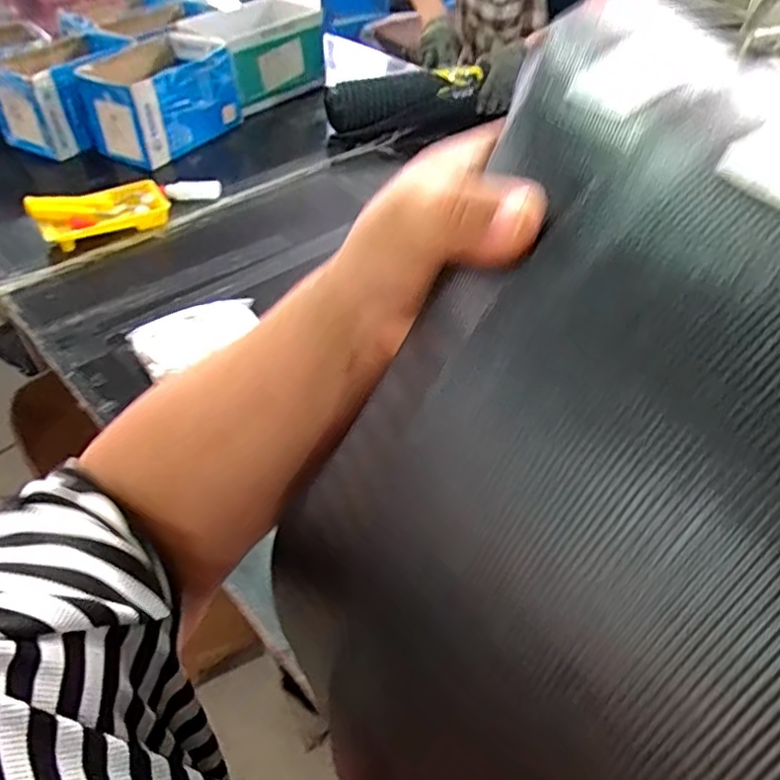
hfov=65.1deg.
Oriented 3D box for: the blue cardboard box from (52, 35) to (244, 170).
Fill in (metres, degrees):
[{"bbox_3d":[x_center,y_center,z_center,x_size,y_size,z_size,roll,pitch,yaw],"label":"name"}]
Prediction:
[{"bbox_3d":[-0.430,-0.546,1.143,0.186,0.137,0.294,27,51,23],"label":"blue cardboard box"}]

